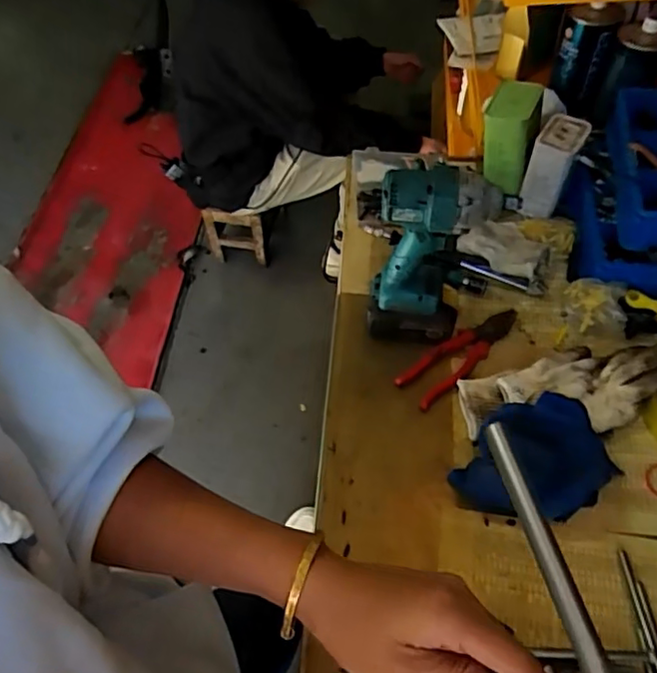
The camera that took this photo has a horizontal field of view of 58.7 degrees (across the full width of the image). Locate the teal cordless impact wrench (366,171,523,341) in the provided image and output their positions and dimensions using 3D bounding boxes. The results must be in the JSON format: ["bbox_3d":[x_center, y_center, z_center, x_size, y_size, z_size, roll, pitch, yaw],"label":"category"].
[{"bbox_3d":[0.126,-0.096,0.689,0.142,0.235,0.090,7,56,6],"label":"teal cordless impact wrench"}]

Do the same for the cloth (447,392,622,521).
[{"bbox_3d":[0.228,0.137,0.637,0.165,0.064,0.115,-23,58,-14],"label":"cloth"}]

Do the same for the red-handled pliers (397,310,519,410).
[{"bbox_3d":[0.171,0.021,0.763,0.191,0.015,0.054,-37,62,-22],"label":"red-handled pliers"}]

